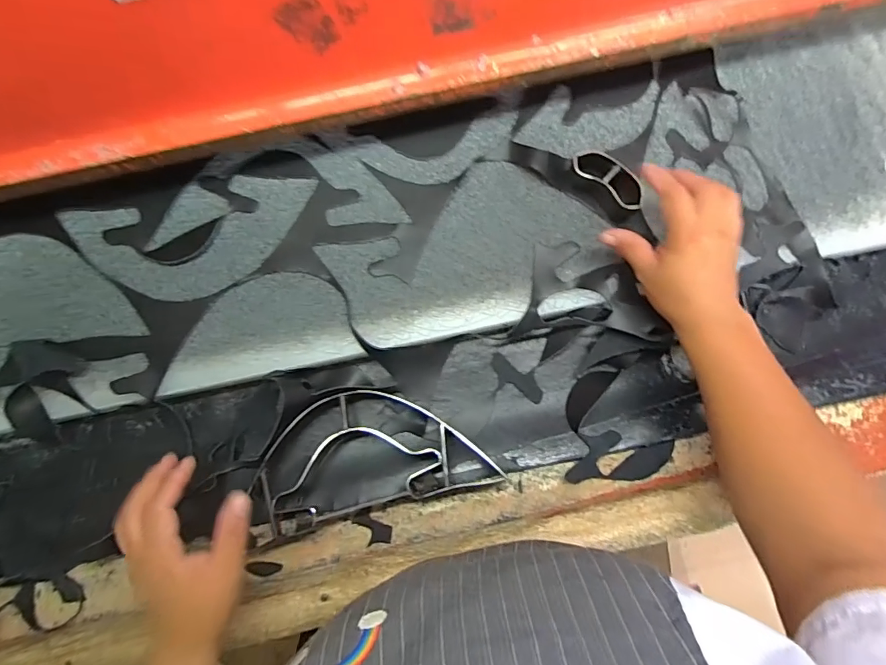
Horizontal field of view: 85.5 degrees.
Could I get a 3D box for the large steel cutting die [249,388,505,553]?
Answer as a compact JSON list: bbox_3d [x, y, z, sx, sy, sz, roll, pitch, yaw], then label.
[{"bbox_3d":[-0.073,0.117,0.464,0.241,0.036,0.120,-14,80,0],"label":"large steel cutting die"}]

